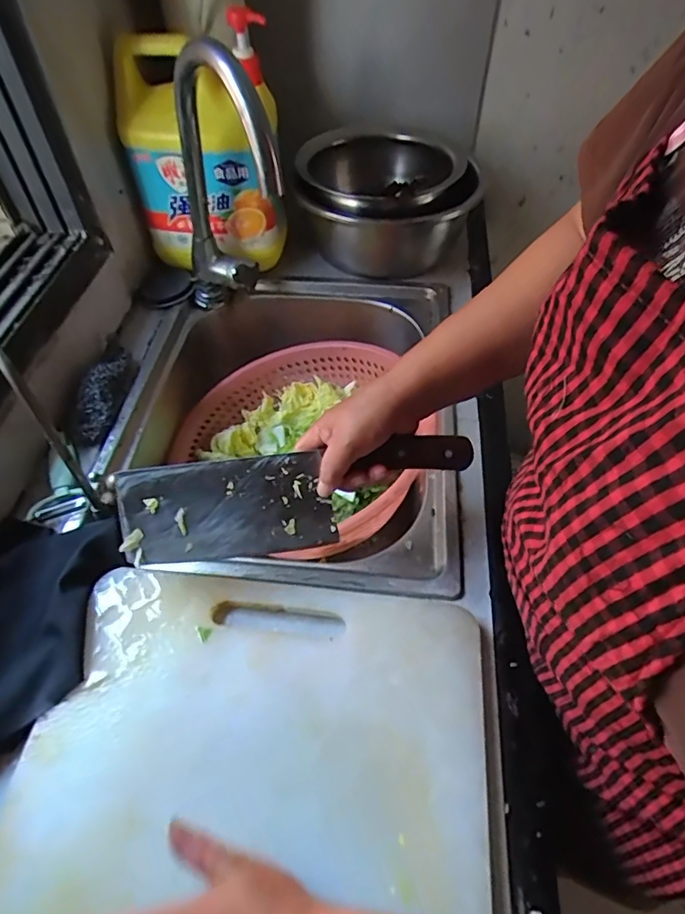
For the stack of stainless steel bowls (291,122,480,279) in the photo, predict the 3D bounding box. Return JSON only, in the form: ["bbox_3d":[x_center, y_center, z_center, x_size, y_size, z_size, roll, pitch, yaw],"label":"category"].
[{"bbox_3d":[0.062,-0.400,0.818,0.250,0.136,0.254,7,51,2],"label":"stack of stainless steel bowls"}]

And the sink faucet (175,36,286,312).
[{"bbox_3d":[-0.134,-0.277,0.624,0.072,0.335,0.221,-18,54,-17],"label":"sink faucet"}]

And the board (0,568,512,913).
[{"bbox_3d":[-0.078,0.314,0.341,0.352,0.026,0.493,7,51,2],"label":"board"}]

